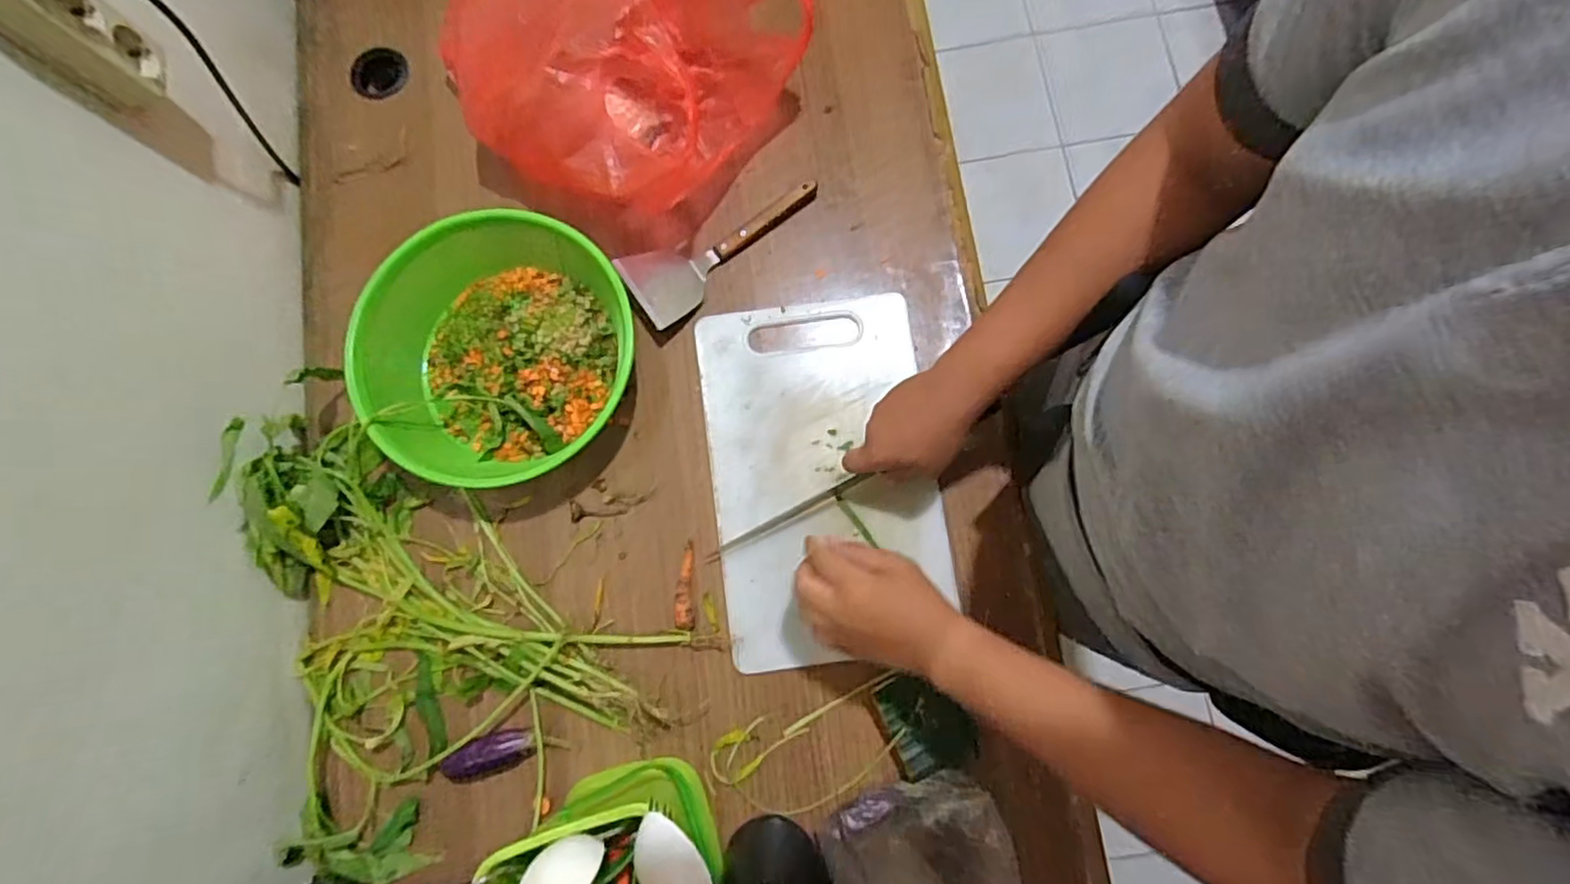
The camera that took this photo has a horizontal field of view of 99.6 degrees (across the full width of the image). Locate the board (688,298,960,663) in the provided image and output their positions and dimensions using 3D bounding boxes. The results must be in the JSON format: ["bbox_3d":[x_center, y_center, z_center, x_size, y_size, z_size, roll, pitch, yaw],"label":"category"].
[{"bbox_3d":[0.039,0.030,0.676,0.225,0.017,0.361,-8,80,-2],"label":"board"}]

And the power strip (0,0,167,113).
[{"bbox_3d":[-0.550,-0.316,0.484,0.053,0.161,0.056,-14,80,0],"label":"power strip"}]

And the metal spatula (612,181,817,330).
[{"bbox_3d":[-0.066,-0.215,0.710,0.223,0.029,0.079,-36,82,-6],"label":"metal spatula"}]

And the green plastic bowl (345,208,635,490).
[{"bbox_3d":[-0.286,-0.086,0.666,0.250,0.080,0.265,-14,80,-3],"label":"green plastic bowl"}]

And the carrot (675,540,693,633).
[{"bbox_3d":[-0.100,0.141,0.653,0.019,0.014,0.084,-3,80,-1],"label":"carrot"}]

